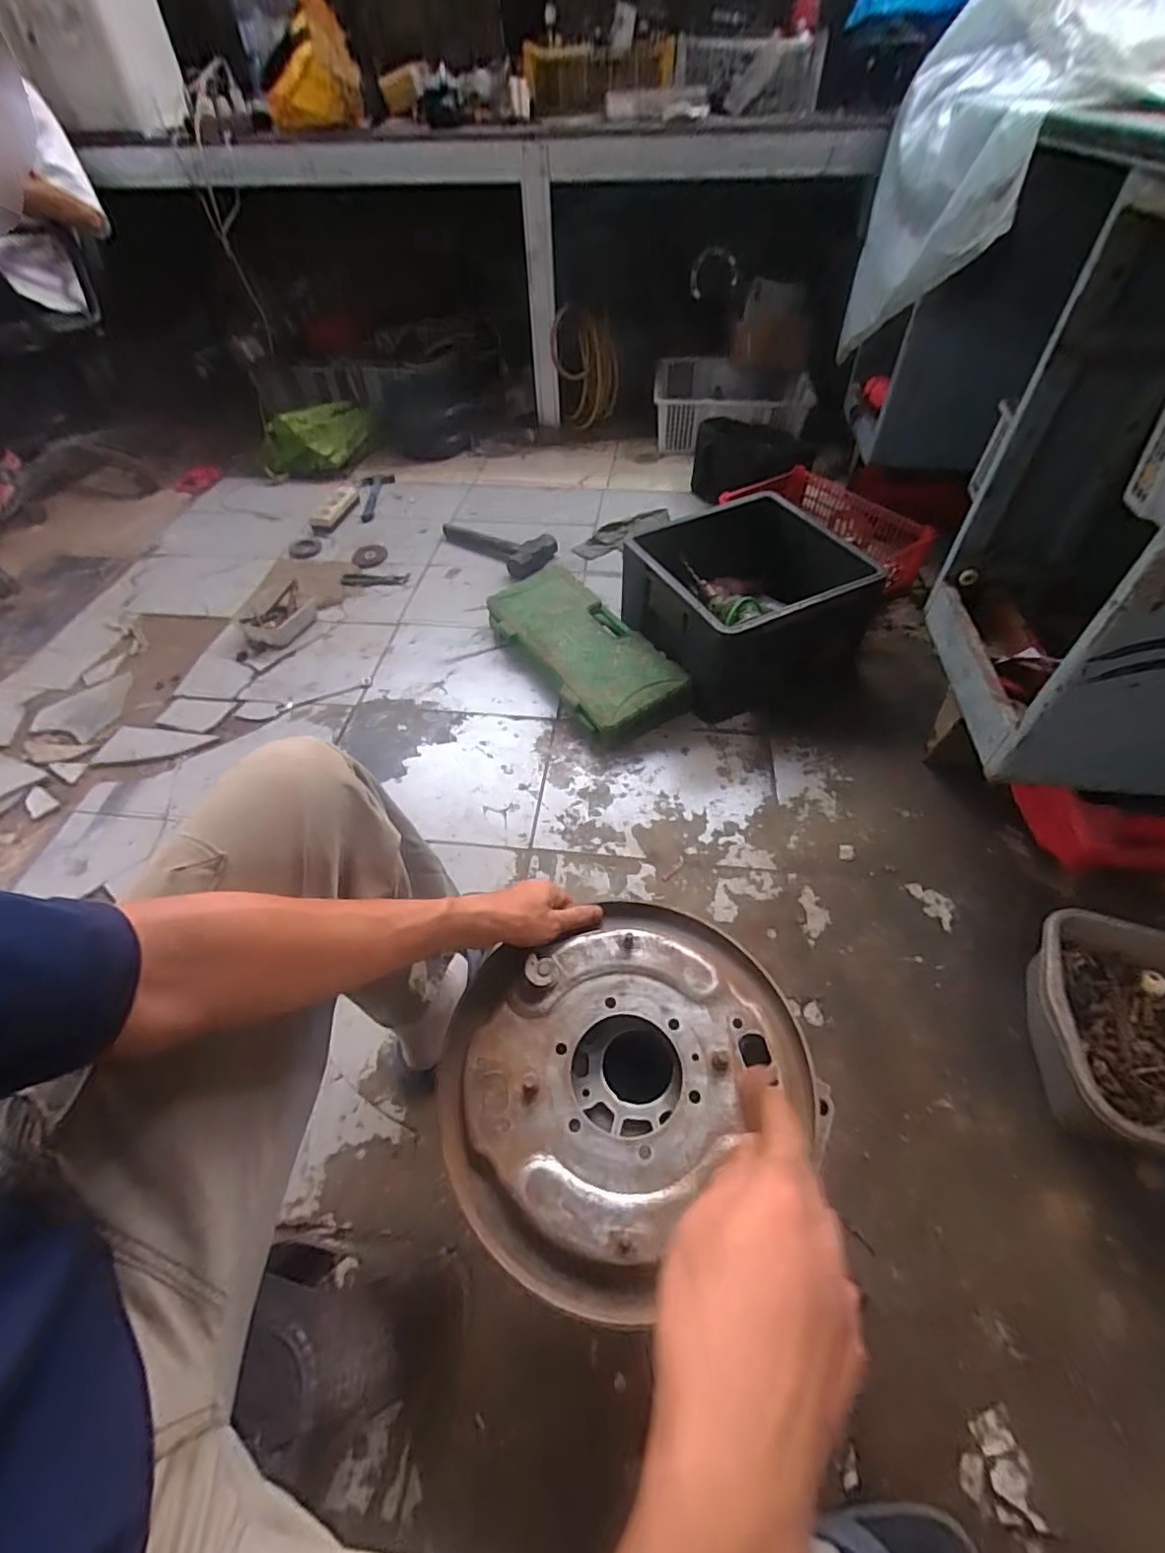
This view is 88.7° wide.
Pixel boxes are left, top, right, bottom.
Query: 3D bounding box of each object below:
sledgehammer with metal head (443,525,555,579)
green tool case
[{"bbox_3d":[-0.221,-0.623,1.568,0.335,0.049,0.153,36,60,27],"label":"sledgehammer with metal head"},{"bbox_3d":[-0.007,-0.259,1.222,0.202,0.090,0.483,-28,55,-20],"label":"green tool case"}]

